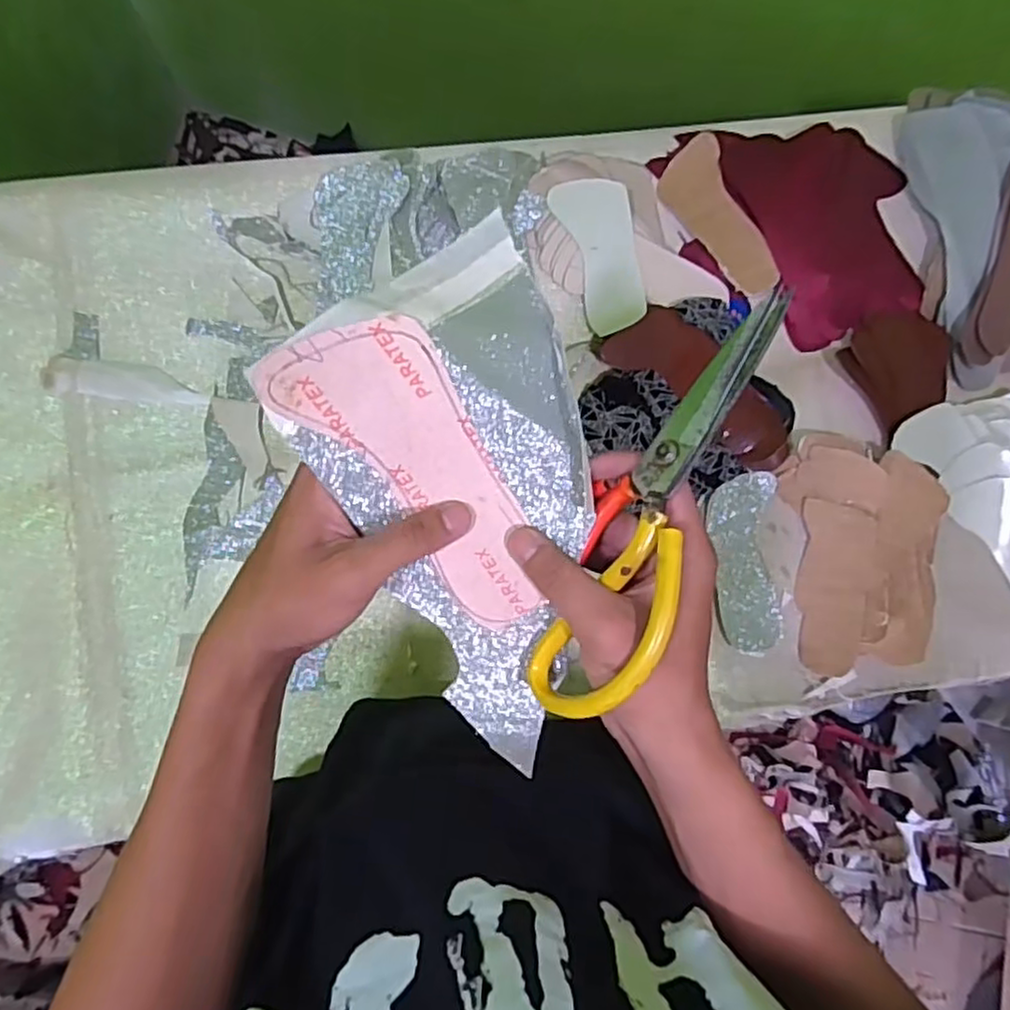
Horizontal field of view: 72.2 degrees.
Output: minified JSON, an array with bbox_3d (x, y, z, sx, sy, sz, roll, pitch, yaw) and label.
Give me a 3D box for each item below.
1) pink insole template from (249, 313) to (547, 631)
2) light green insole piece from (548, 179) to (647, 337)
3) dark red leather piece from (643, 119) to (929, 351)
[{"bbox_3d":[-0.031,-0.016,0.317,0.068,0.012,0.161,-42,110,-1],"label":"pink insole template"},{"bbox_3d":[0.095,-0.245,0.672,0.068,0.010,0.155,-15,84,16],"label":"light green insole piece"},{"bbox_3d":[0.298,-0.277,0.706,0.251,0.040,0.218,-6,84,-7],"label":"dark red leather piece"}]

